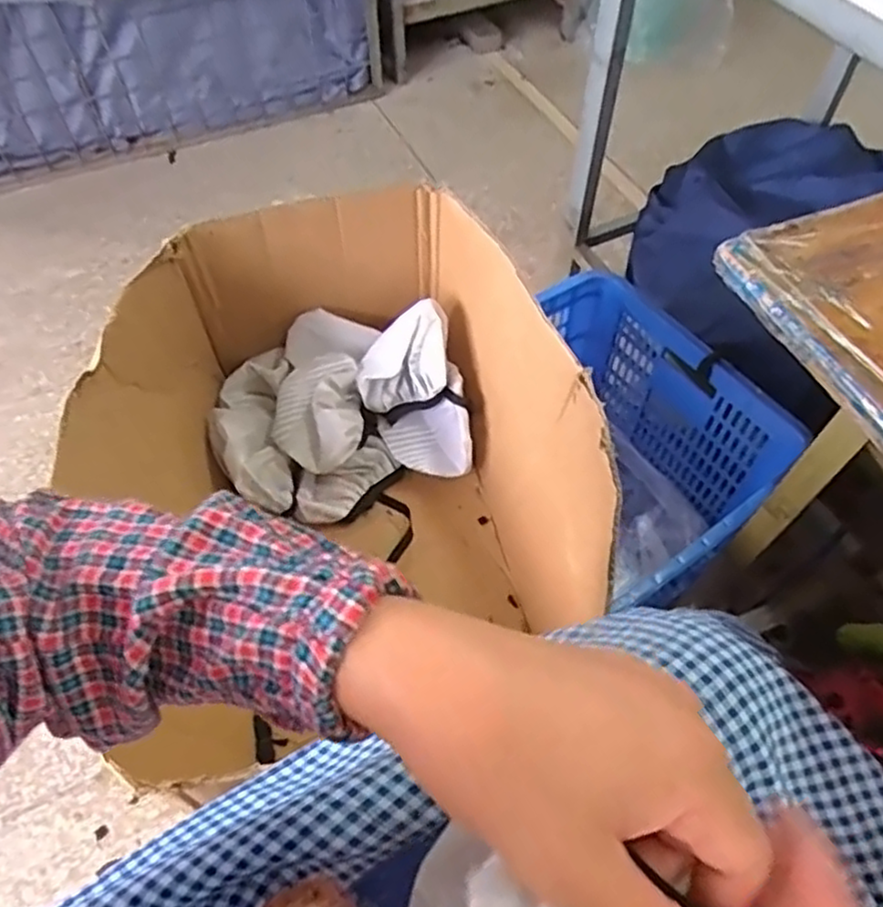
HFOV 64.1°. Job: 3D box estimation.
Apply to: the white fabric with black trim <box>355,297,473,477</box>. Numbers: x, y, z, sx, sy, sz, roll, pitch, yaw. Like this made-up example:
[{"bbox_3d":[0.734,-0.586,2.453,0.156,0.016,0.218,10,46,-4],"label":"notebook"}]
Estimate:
[{"bbox_3d":[-0.033,-0.068,0.802,0.114,0.118,0.165,-10,56,-5],"label":"white fabric with black trim"}]

